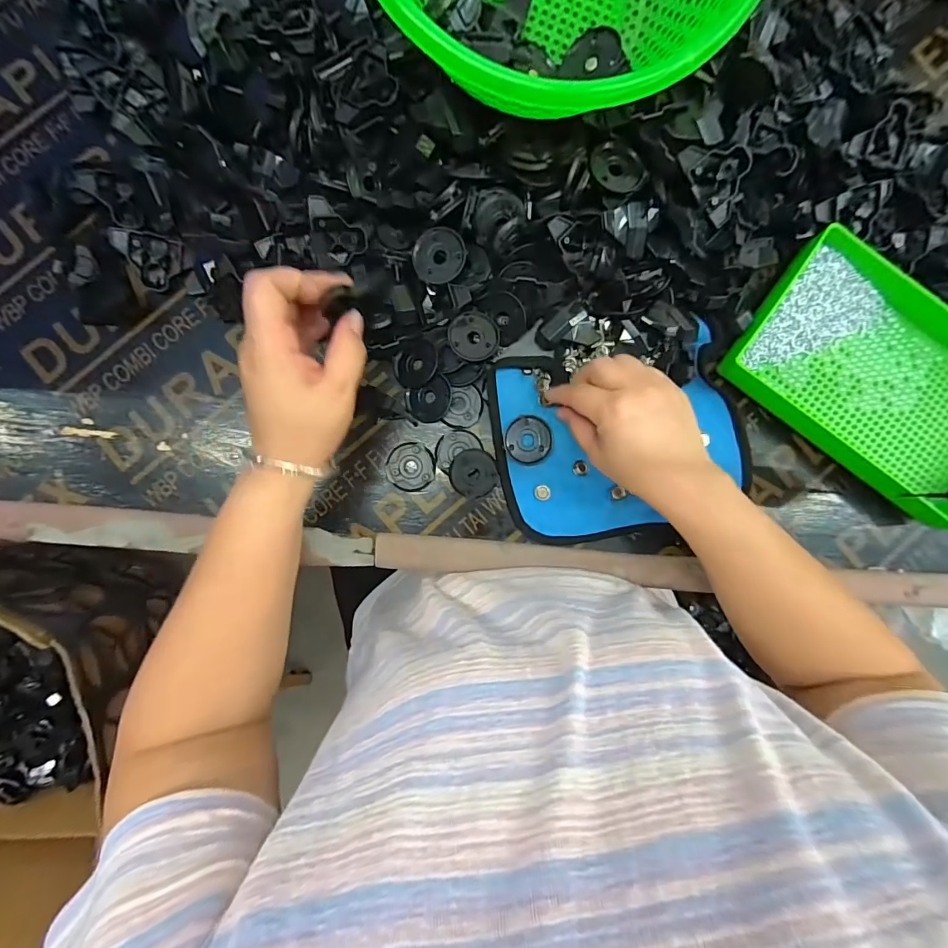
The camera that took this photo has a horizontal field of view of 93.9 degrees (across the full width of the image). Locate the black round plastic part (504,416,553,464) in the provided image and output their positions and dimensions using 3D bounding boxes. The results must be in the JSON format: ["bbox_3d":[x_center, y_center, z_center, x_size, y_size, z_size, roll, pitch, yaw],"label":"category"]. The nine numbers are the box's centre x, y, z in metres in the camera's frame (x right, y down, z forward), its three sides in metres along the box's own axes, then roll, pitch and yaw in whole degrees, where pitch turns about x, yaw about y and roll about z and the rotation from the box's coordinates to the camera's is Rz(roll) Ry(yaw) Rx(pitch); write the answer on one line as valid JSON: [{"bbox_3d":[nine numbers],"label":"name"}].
[{"bbox_3d":[0.048,-0.029,0.386,0.040,0.006,0.041,0,92,-1],"label":"black round plastic part"}]

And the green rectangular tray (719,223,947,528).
[{"bbox_3d":[0.359,-0.079,0.386,0.248,0.032,0.149,38,91,-2],"label":"green rectangular tray"}]

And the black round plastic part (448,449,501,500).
[{"bbox_3d":[0.001,0.000,0.387,0.042,0.007,0.041,0,92,-1],"label":"black round plastic part"}]

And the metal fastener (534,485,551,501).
[{"bbox_3d":[0.061,0.017,0.389,0.014,0.004,0.013,0,92,-1],"label":"metal fastener"}]

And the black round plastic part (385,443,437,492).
[{"bbox_3d":[-0.055,-0.006,0.388,0.041,0.005,0.041,0,92,-1],"label":"black round plastic part"}]

